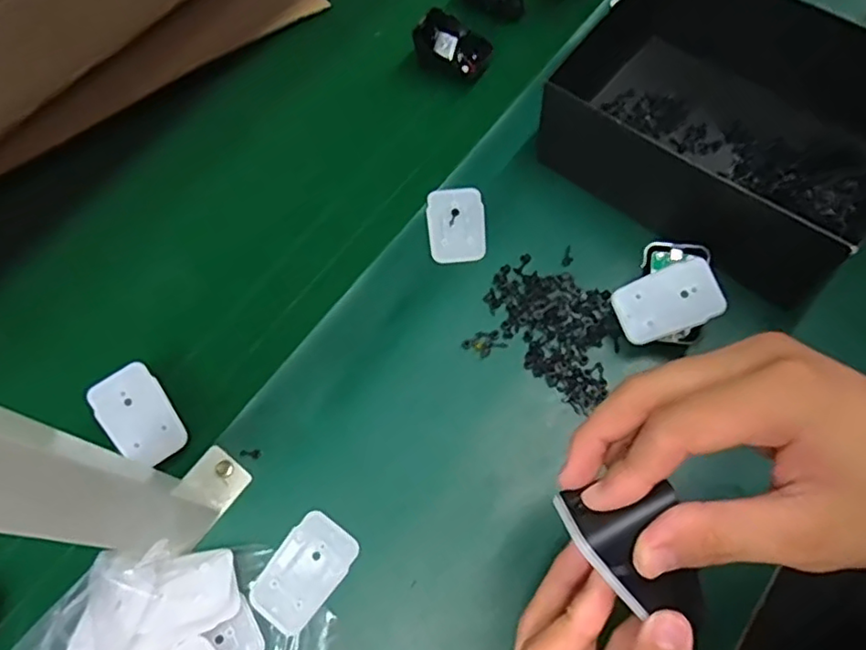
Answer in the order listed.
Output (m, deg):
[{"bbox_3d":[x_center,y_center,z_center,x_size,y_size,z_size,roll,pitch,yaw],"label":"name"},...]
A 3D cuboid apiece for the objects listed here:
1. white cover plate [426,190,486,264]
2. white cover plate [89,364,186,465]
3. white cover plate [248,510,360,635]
[{"bbox_3d":[0.019,-0.080,0.490,0.046,0.004,0.066,-2,65,2],"label":"white cover plate"},{"bbox_3d":[-0.202,0.063,0.422,0.044,0.009,0.069,-33,84,-16],"label":"white cover plate"},{"bbox_3d":[-0.082,0.158,0.396,0.044,0.004,0.068,34,71,17],"label":"white cover plate"}]

